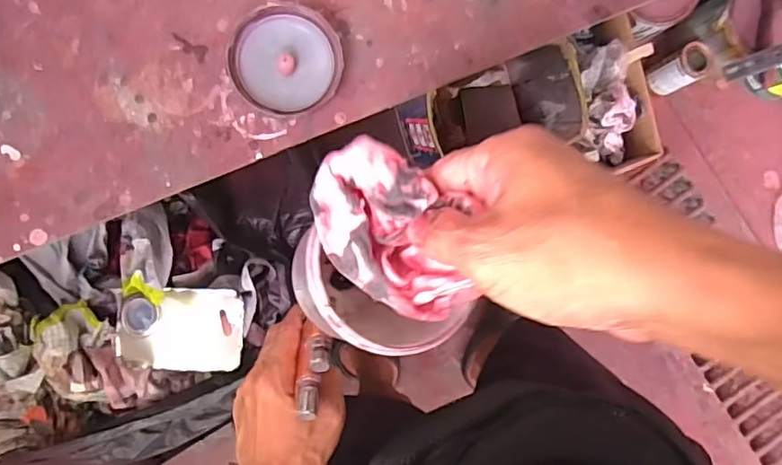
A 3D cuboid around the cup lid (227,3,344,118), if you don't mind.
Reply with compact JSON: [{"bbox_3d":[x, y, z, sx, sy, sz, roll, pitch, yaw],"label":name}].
[{"bbox_3d":[-0.100,-0.163,0.558,0.101,0.030,0.101,0,90,-6],"label":"cup lid"}]

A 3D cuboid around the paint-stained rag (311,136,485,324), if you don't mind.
[{"bbox_3d":[-0.006,0.004,0.286,0.062,0.048,0.091,-19,92,-6],"label":"paint-stained rag"}]

